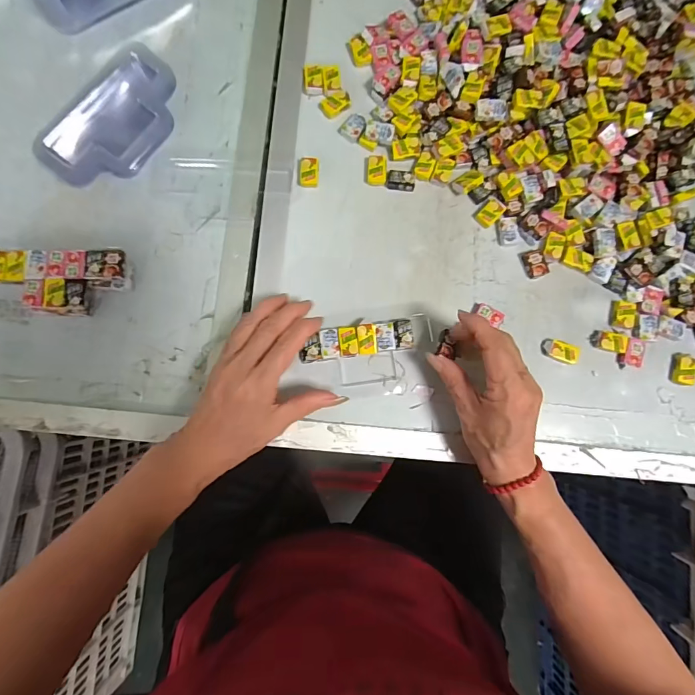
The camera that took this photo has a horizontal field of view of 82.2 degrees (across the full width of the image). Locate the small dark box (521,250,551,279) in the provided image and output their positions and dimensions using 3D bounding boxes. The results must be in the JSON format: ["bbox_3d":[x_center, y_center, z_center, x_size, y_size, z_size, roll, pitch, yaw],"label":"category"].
[{"bbox_3d":[0.177,-0.079,0.374,0.019,0.006,0.026,-15,84,-3],"label":"small dark box"}]

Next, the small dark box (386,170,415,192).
[{"bbox_3d":[0.051,-0.158,0.376,0.026,0.005,0.020,4,84,-1],"label":"small dark box"}]

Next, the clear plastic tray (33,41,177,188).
[{"bbox_3d":[-0.209,-0.205,0.365,0.075,0.031,0.135,31,84,2],"label":"clear plastic tray"}]

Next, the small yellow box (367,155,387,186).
[{"bbox_3d":[0.028,-0.168,0.377,0.017,0.005,0.029,3,84,-1],"label":"small yellow box"}]

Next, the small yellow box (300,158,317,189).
[{"bbox_3d":[-0.036,-0.163,0.374,0.017,0.008,0.026,1,84,-2],"label":"small yellow box"}]

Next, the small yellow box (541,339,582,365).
[{"bbox_3d":[0.195,0.004,0.364,0.033,0.011,0.018,23,84,1],"label":"small yellow box"}]

